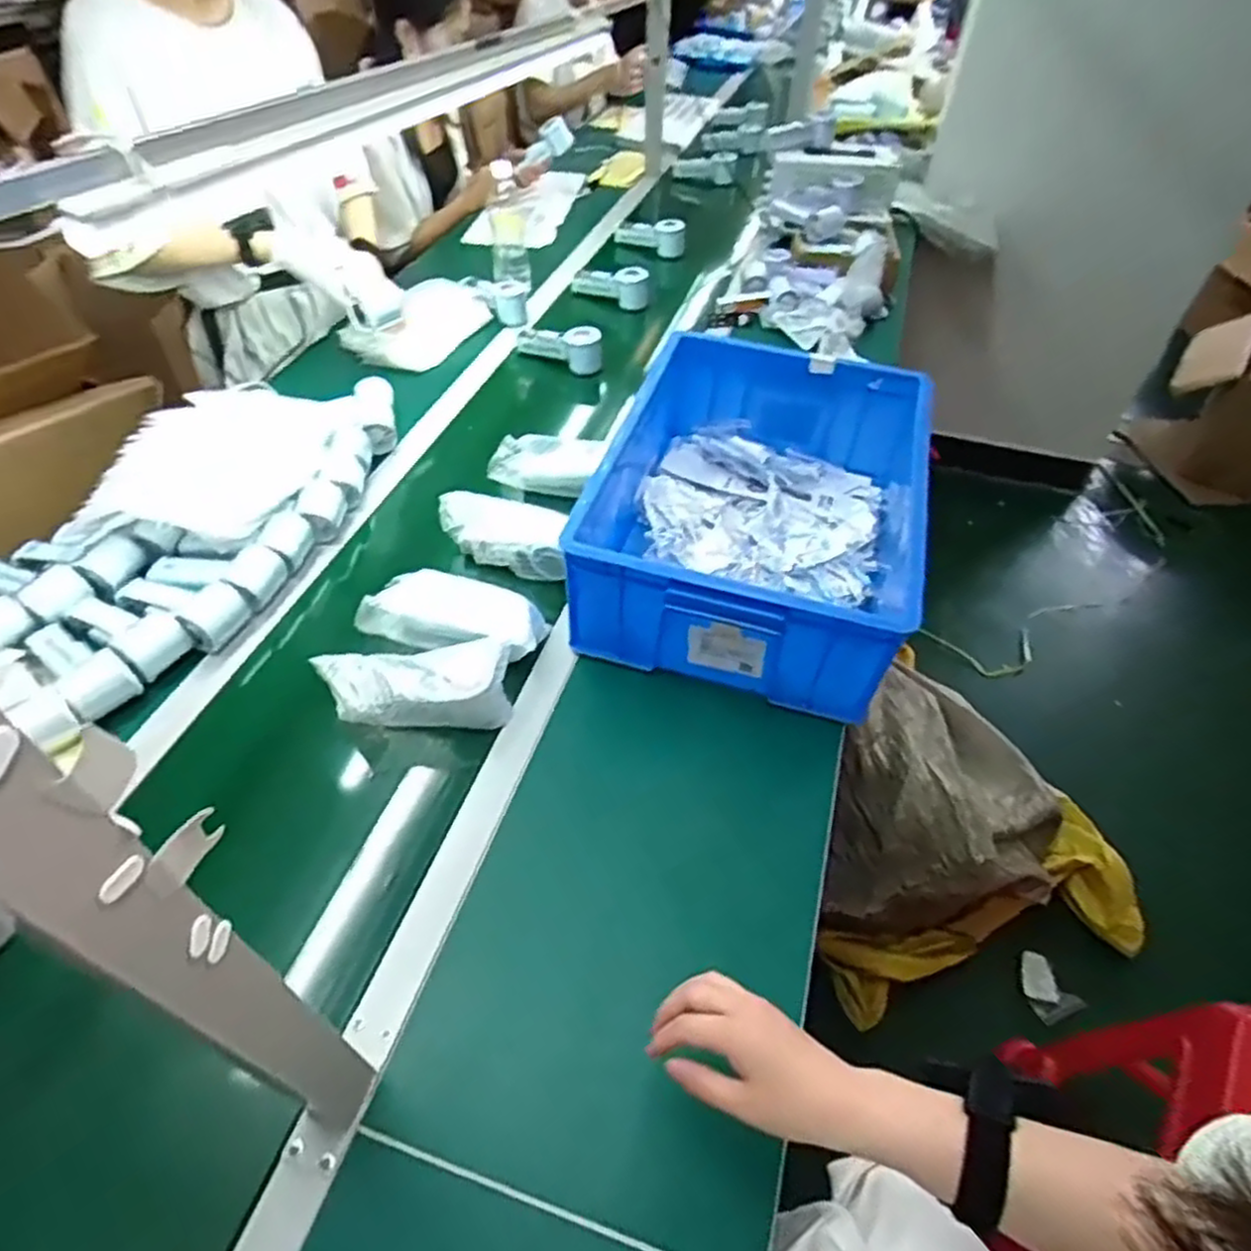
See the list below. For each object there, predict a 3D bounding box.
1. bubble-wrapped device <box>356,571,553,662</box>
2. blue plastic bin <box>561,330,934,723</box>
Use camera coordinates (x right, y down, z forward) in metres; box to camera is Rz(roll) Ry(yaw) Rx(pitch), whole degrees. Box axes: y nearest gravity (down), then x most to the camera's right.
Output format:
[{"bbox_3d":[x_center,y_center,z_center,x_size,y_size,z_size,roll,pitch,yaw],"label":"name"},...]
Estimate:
[{"bbox_3d":[-0.195,-0.010,0.829,0.209,0.059,0.066,13,50,11],"label":"bubble-wrapped device"},{"bbox_3d":[0.160,-0.147,0.882,0.342,0.149,0.463,13,50,11],"label":"blue plastic bin"}]

